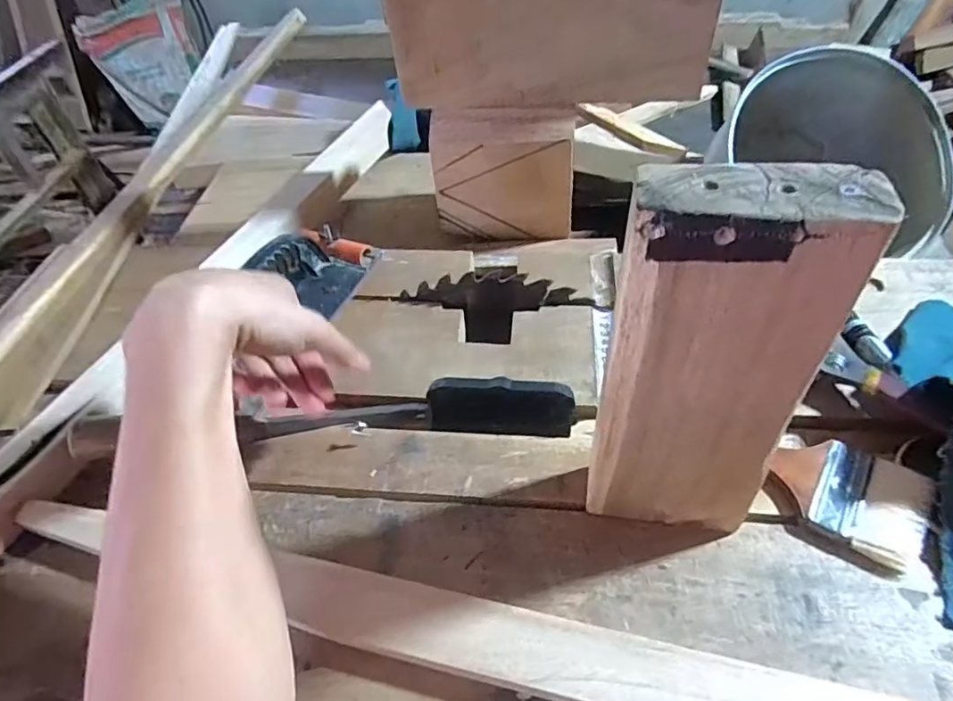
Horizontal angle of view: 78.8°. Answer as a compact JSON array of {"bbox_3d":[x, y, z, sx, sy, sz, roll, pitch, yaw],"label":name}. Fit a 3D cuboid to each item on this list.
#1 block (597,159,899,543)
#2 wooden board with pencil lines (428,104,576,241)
[{"bbox_3d":[0.119,0.018,0.315,0.094,0.237,0.050,5,49,9],"label":"block"},{"bbox_3d":[0.027,-0.173,0.583,0.138,0.137,0.023,6,49,10],"label":"wooden board with pencil lines"}]

